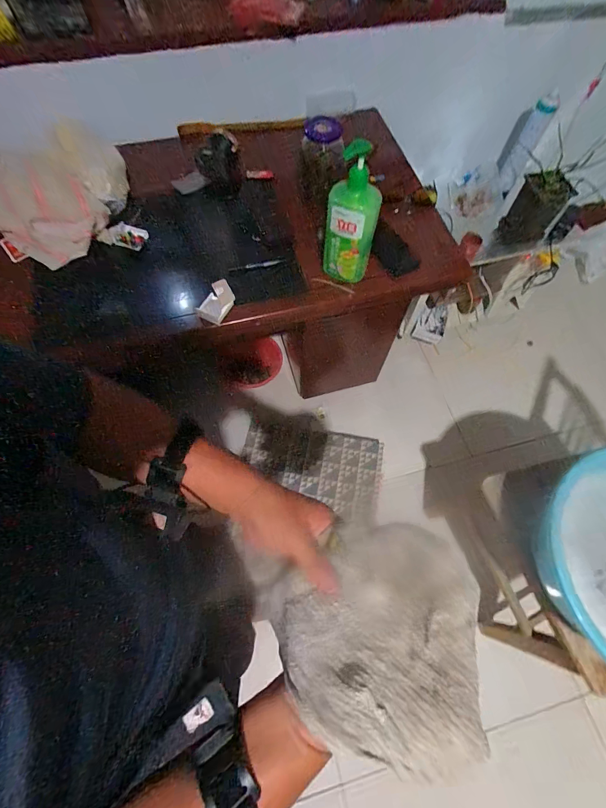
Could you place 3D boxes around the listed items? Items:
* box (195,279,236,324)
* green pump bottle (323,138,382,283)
[{"bbox_3d":[-0.182,-0.221,0.746,0.059,0.035,0.107,16,68,6],"label":"box"},{"bbox_3d":[0.095,-0.345,0.677,0.094,0.238,0.062,19,68,7],"label":"green pump bottle"}]

